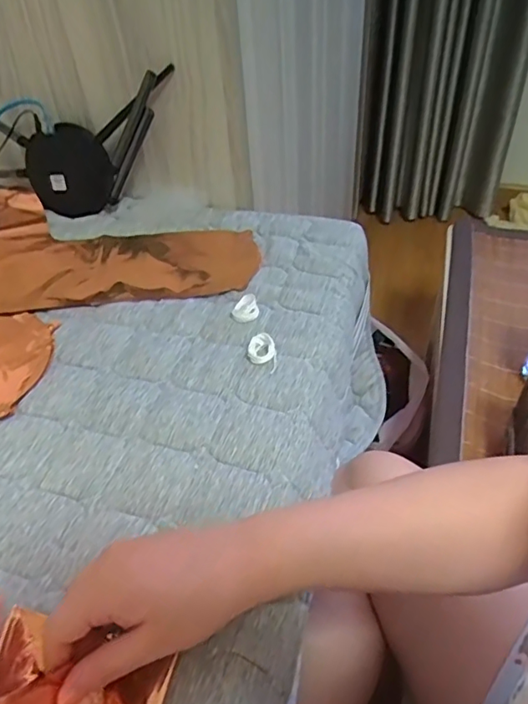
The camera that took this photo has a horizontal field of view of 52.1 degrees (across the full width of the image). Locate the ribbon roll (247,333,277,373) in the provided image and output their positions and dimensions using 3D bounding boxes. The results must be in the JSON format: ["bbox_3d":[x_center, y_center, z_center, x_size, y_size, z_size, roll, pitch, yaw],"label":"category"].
[{"bbox_3d":[-0.002,0.001,0.522,0.028,0.006,0.048,-7,46,-3],"label":"ribbon roll"}]

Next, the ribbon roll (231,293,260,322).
[{"bbox_3d":[-0.019,-0.046,0.562,0.028,0.016,0.030,-2,46,2],"label":"ribbon roll"}]

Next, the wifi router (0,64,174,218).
[{"bbox_3d":[-0.259,-0.259,0.698,0.322,0.161,0.034,4,23,18],"label":"wifi router"}]

